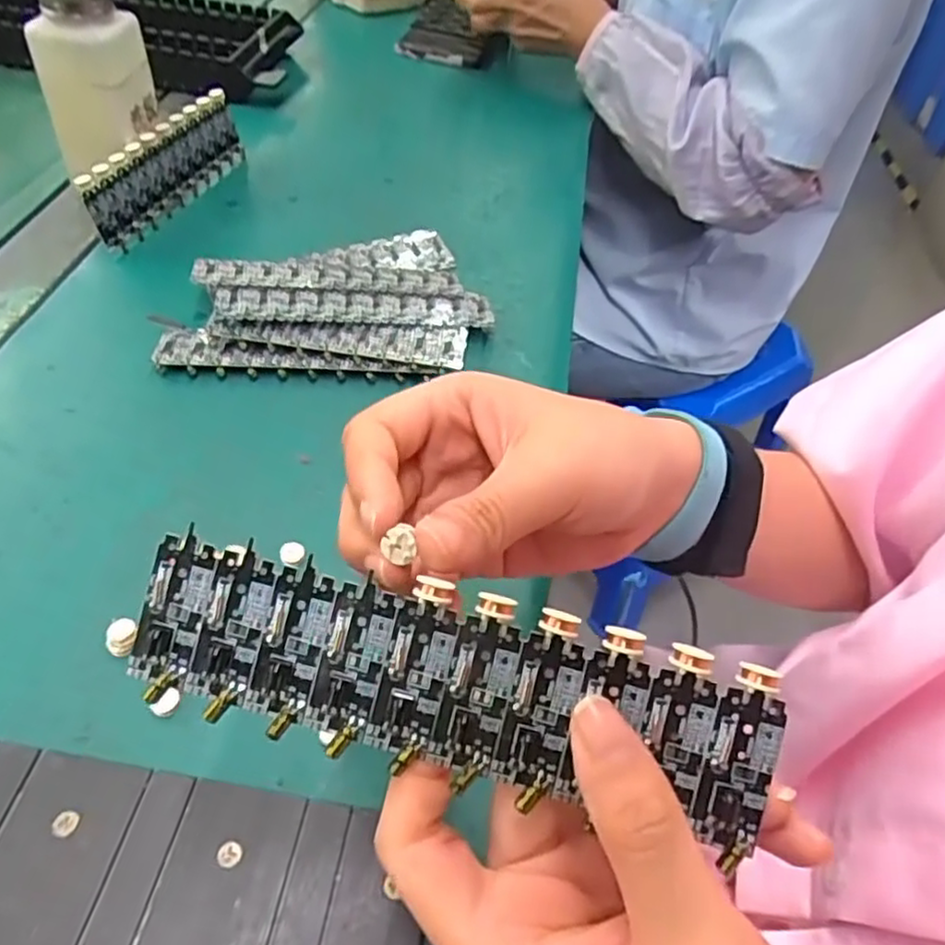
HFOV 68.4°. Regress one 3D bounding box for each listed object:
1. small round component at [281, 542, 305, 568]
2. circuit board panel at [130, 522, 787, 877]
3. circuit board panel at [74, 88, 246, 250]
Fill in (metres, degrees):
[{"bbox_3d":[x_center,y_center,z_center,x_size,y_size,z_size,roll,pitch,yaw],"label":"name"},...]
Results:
[{"bbox_3d":[-0.079,0.036,0.305,0.010,0.004,0.011,2,49,-2],"label":"small round component"},{"bbox_3d":[-0.006,0.050,0.168,0.153,0.004,0.043,13,89,5],"label":"circuit board panel"},{"bbox_3d":[-0.201,-0.201,0.459,0.015,0.048,0.141,18,51,11],"label":"circuit board panel"}]

